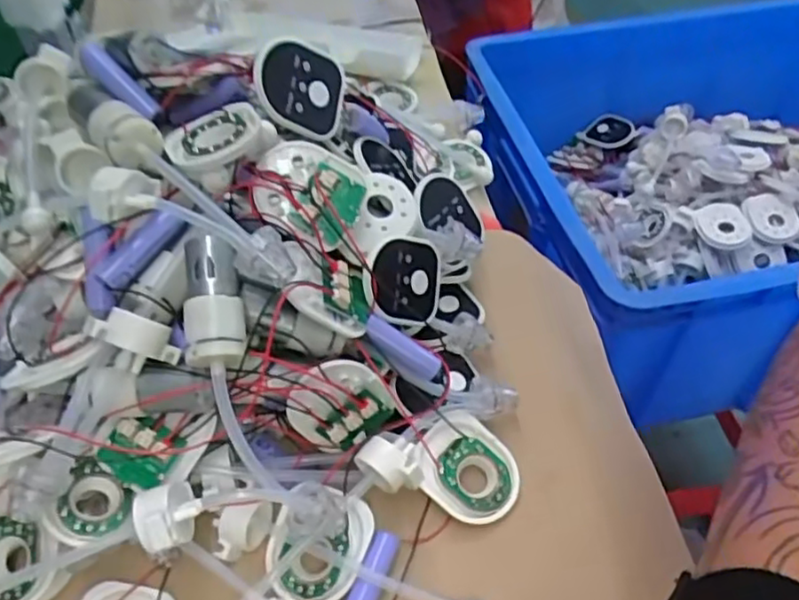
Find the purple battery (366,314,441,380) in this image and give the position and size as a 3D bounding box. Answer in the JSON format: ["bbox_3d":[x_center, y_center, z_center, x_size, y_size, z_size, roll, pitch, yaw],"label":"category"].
[{"bbox_3d":[0.001,0.026,0.367,0.048,0.009,0.013,37,48,-16],"label":"purple battery"}]

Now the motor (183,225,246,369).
[{"bbox_3d":[-0.084,0.000,0.309,0.025,0.021,0.060,-7,76,-6],"label":"motor"}]

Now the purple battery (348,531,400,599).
[{"bbox_3d":[-0.014,0.137,0.333,0.014,0.014,0.049,20,59,9],"label":"purple battery"}]

